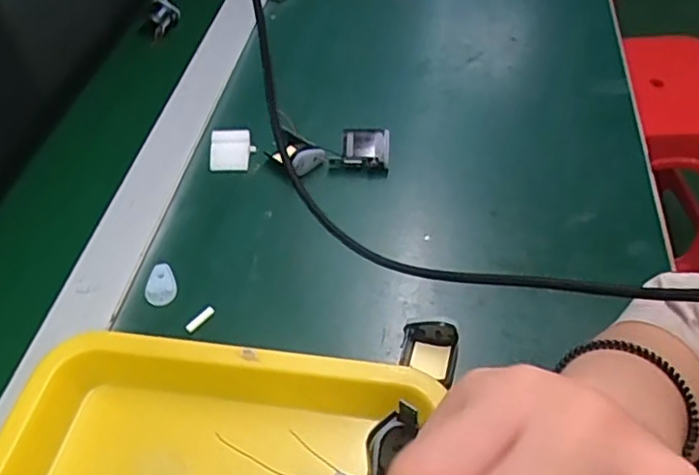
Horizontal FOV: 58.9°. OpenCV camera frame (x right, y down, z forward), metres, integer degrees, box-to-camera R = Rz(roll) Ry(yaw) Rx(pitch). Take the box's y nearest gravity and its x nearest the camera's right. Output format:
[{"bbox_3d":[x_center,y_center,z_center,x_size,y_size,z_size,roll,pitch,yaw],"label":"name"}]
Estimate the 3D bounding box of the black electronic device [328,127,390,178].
[{"bbox_3d":[0.011,-0.077,0.540,0.050,0.030,0.032,9,50,10],"label":"black electronic device"}]

